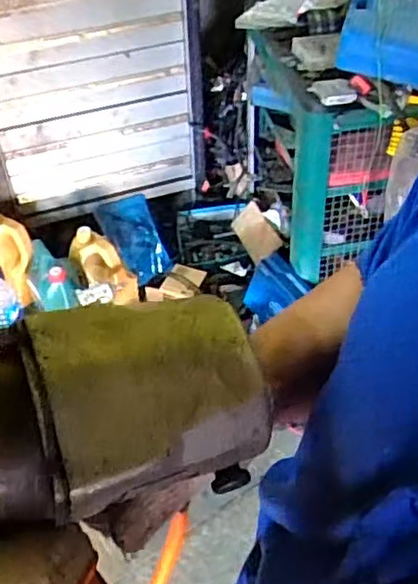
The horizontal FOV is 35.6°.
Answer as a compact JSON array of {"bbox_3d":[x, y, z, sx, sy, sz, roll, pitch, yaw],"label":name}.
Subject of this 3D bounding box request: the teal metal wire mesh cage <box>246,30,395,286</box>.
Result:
[{"bbox_3d":[0.317,-0.400,1.804,0.276,0.522,0.431,-5,44,-3],"label":"teal metal wire mesh cage"}]

